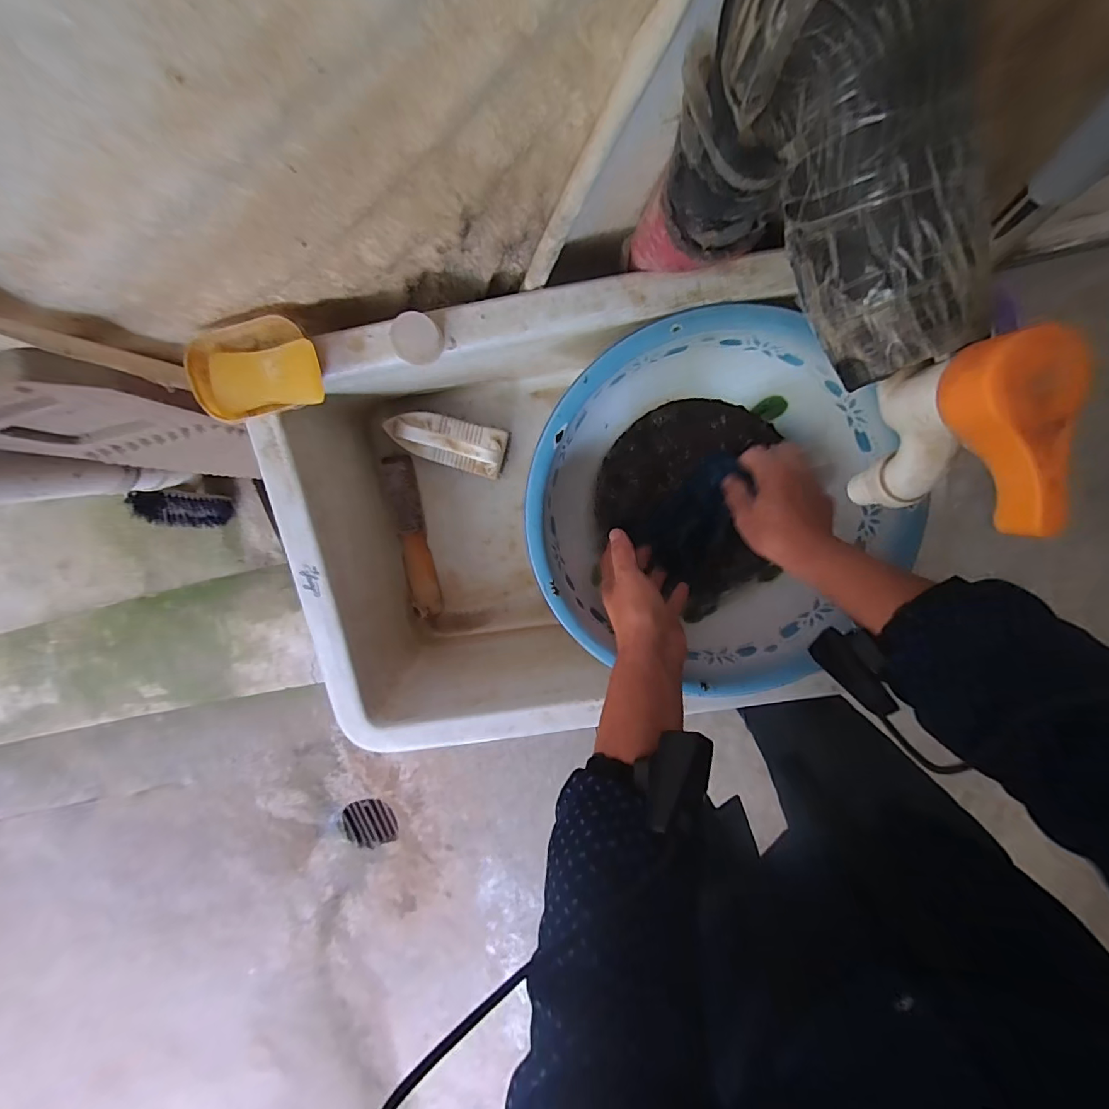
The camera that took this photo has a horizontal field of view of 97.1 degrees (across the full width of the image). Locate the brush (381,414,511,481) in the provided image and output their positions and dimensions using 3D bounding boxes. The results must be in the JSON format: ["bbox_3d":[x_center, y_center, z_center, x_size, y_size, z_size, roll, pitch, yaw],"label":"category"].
[{"bbox_3d":[-0.128,-0.135,0.580,0.141,0.065,0.058,15,95,2],"label":"brush"}]

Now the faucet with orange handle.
[{"bbox_3d":[0.142,-0.039,0.175,0.031,0.075,0.060,-26,93,5],"label":"faucet with orange handle"}]

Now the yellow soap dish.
[{"bbox_3d":[-0.246,-0.154,0.401,0.114,0.039,0.074,-8,94,3],"label":"yellow soap dish"}]

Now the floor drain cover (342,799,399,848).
[{"bbox_3d":[-0.548,0.805,1.464,0.151,0.010,0.181,-10,111,4],"label":"floor drain cover"}]

